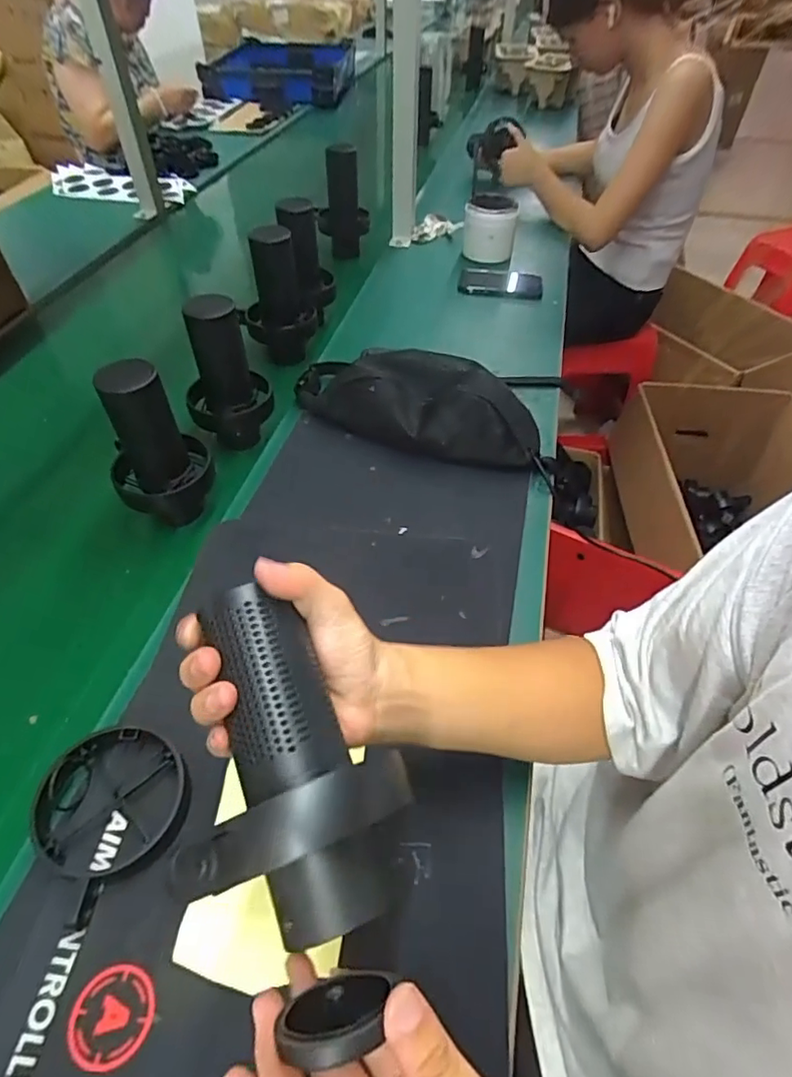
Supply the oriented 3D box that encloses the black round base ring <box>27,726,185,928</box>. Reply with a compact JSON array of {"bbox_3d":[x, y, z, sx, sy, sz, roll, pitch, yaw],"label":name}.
[{"bbox_3d":[-0.200,0.186,0.389,0.099,0.033,0.099,-2,50,2],"label":"black round base ring"}]

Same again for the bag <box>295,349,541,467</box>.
[{"bbox_3d":[0.024,-0.166,0.693,0.320,0.078,0.142,18,53,17],"label":"bag"}]

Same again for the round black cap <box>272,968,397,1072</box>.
[{"bbox_3d":[-0.024,0.200,0.233,0.044,0.058,0.010,-16,69,6],"label":"round black cap"}]

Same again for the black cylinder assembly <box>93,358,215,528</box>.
[{"bbox_3d":[-0.240,-0.093,0.541,0.093,0.160,0.074,-26,53,-17],"label":"black cylinder assembly"}]

